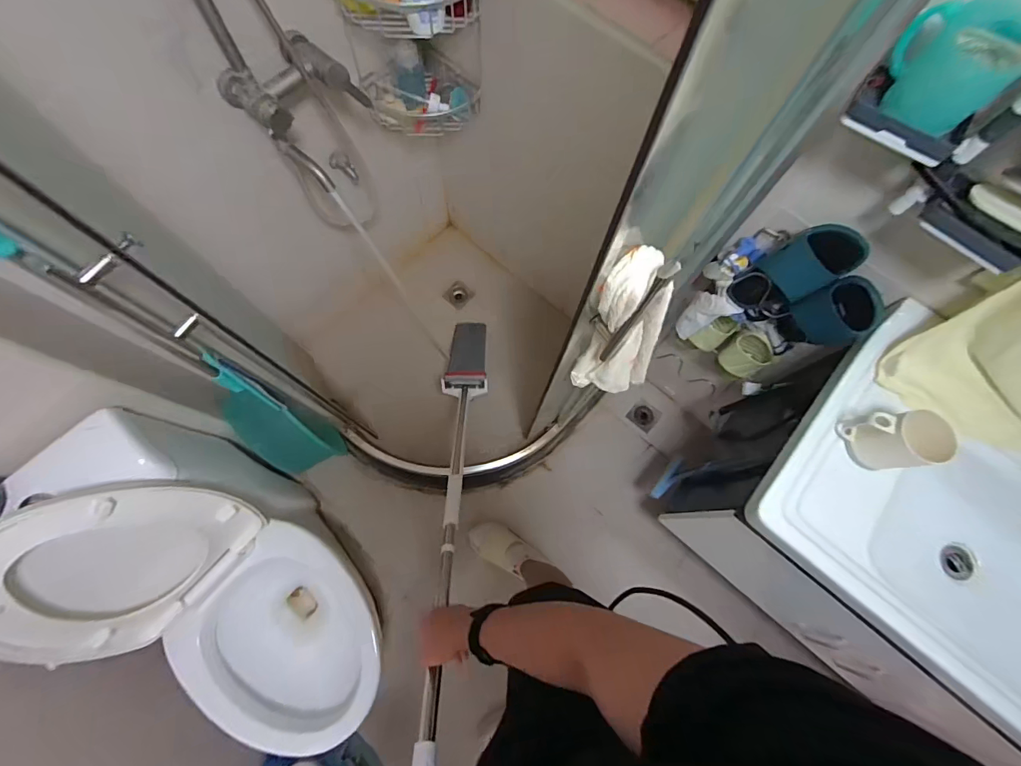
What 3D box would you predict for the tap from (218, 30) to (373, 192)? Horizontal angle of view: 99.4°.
[{"bbox_3d":[-0.414,-0.557,0.869,0.206,0.168,0.202,38,75,9],"label":"tap"}]

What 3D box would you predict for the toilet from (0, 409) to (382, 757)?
[{"bbox_3d":[-0.617,0.485,0.950,0.739,0.725,0.380,42,76,10],"label":"toilet"}]

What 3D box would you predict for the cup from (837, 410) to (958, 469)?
[{"bbox_3d":[0.583,0.088,0.653,0.075,0.112,0.079,1,73,-2],"label":"cup"}]

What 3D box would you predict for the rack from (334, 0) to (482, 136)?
[{"bbox_3d":[-0.217,-0.762,0.993,0.265,0.294,0.224,-27,76,-10],"label":"rack"}]

